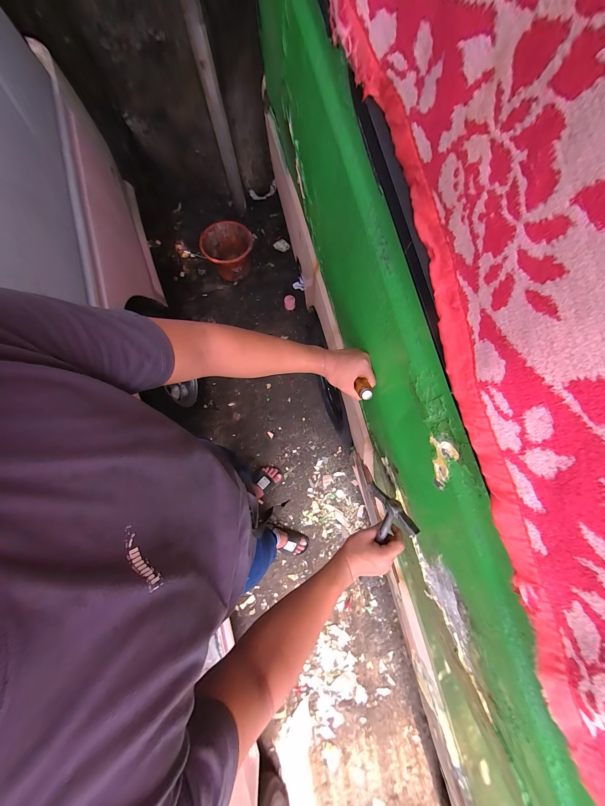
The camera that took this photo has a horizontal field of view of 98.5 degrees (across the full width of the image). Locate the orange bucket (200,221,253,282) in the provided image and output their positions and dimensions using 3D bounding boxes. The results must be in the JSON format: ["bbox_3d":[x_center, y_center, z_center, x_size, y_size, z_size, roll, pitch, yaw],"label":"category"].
[{"bbox_3d":[-0.391,-0.827,1.453,0.268,0.193,0.255,-35,79,-7],"label":"orange bucket"}]

